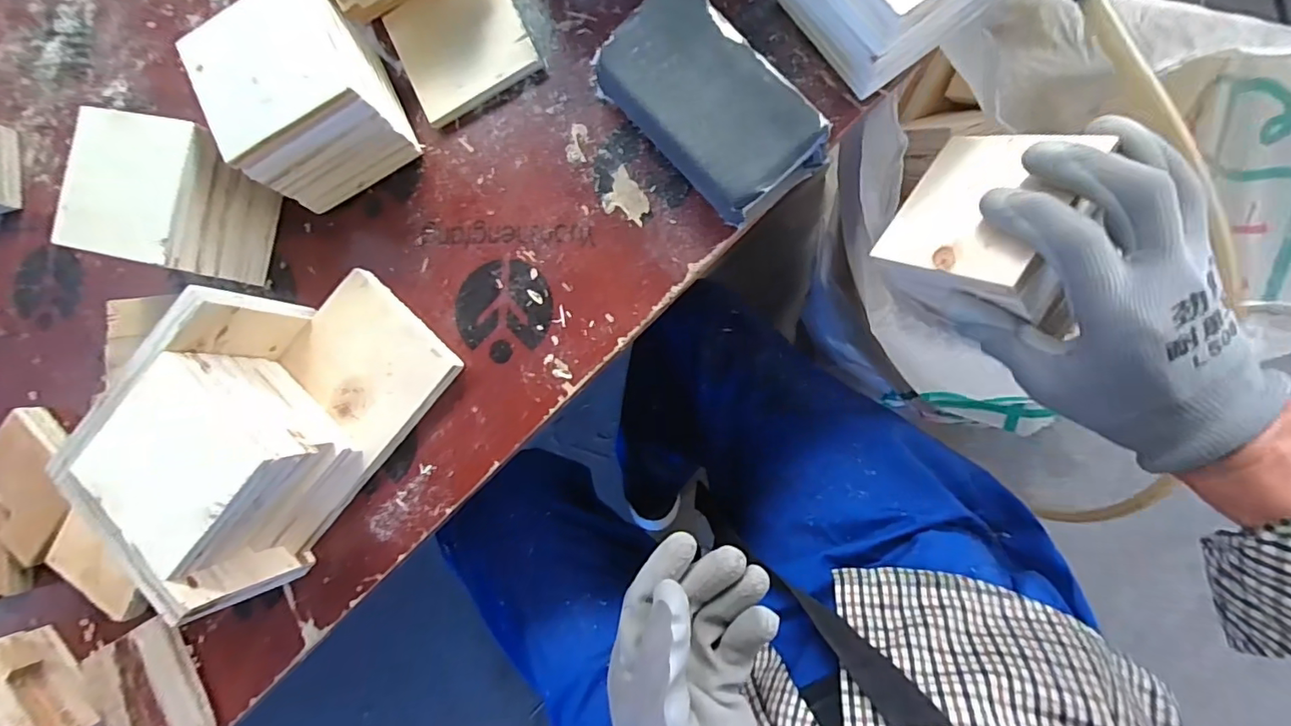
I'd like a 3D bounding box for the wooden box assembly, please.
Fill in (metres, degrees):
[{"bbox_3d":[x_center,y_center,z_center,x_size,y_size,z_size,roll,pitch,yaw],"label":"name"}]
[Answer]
[{"bbox_3d":[-0.235,0.033,0.351,0.125,0.103,0.188,39,94,9],"label":"wooden box assembly"}]

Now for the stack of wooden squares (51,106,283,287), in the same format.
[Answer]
[{"bbox_3d":[-0.323,-0.109,0.384,0.093,0.085,0.100,15,90,10],"label":"stack of wooden squares"}]

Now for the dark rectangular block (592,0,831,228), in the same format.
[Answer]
[{"bbox_3d":[0.039,-0.158,0.343,0.077,0.038,0.137,-42,82,6],"label":"dark rectangular block"}]

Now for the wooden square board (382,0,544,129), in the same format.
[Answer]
[{"bbox_3d":[-0.129,-0.226,0.389,0.088,0.012,0.088,-26,84,8],"label":"wooden square board"}]

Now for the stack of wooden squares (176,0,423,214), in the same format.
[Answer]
[{"bbox_3d":[-0.218,-0.170,0.361,0.089,0.086,0.092,-27,84,8],"label":"stack of wooden squares"}]

